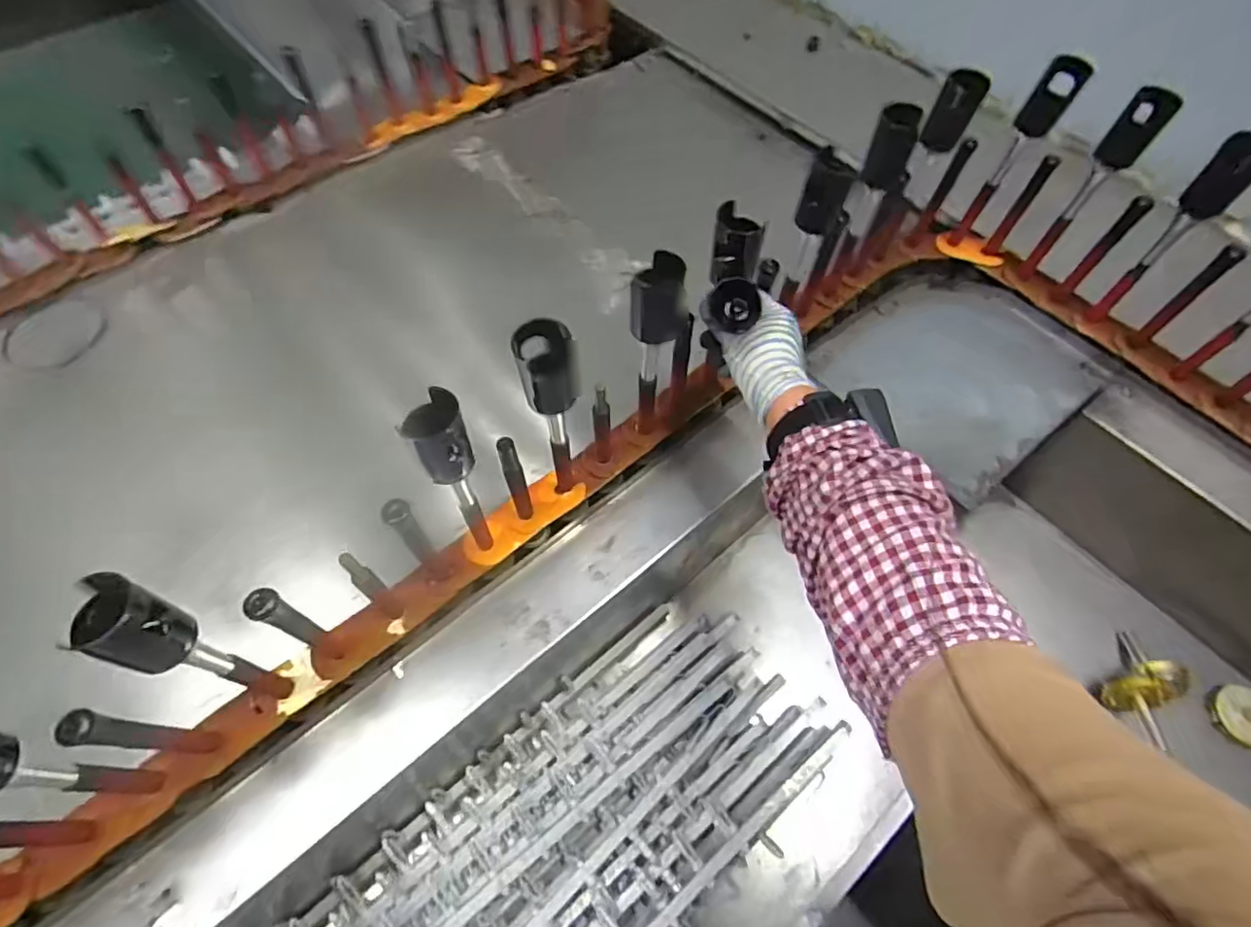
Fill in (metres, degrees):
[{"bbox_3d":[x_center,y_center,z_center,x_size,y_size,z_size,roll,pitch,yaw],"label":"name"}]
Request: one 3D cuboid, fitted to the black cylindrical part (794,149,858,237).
[{"bbox_3d":[0.184,-0.247,0.550,0.040,0.081,0.031,19,61,9],"label":"black cylindrical part"}]

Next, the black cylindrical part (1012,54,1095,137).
[{"bbox_3d":[0.460,-0.394,0.644,0.042,0.070,0.042,1,60,-1],"label":"black cylindrical part"}]

